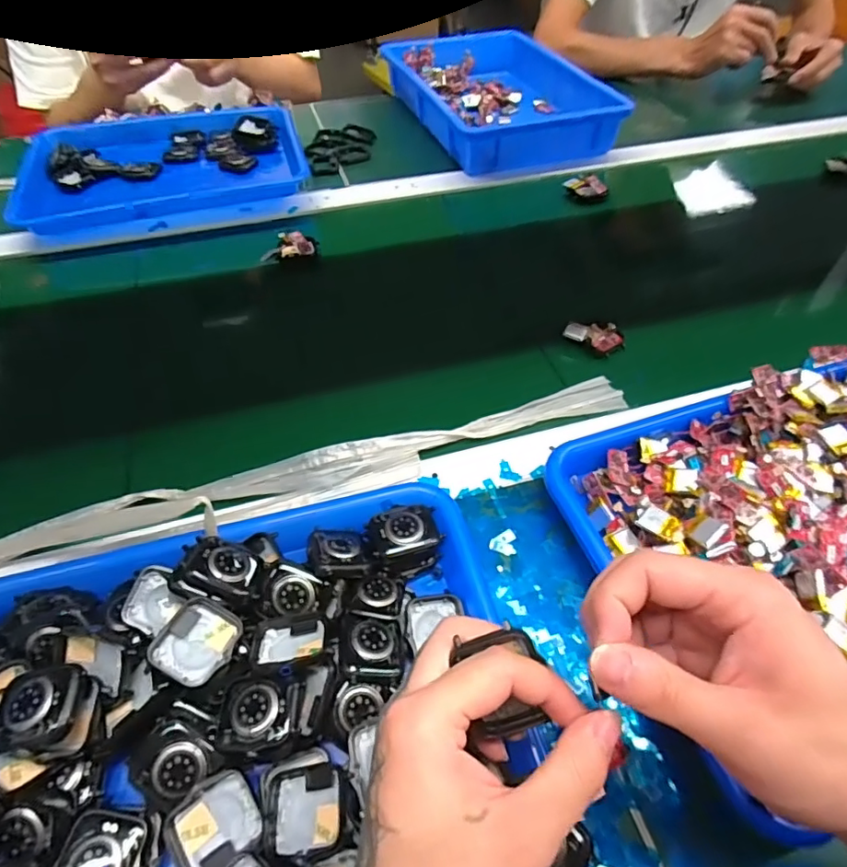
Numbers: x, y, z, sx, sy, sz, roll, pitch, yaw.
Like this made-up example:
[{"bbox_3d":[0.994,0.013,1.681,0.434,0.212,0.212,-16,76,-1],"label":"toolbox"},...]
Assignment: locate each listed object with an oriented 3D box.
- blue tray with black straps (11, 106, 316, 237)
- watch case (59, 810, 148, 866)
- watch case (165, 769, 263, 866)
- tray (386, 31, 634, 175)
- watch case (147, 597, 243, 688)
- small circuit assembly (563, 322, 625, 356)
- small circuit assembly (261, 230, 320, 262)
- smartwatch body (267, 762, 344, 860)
[{"bbox_3d":[-0.331,-0.352,0.696,0.340,0.037,0.230,-17,55,-13],"label":"blue tray with black straps"},{"bbox_3d":[-0.153,0.201,0.250,0.035,0.006,0.039,5,53,3],"label":"watch case"},{"bbox_3d":[-0.102,0.192,0.264,0.040,0.012,0.036,-29,58,-21],"label":"watch case"},{"bbox_3d":[0.107,-0.522,0.827,0.247,0.059,0.360,-17,55,-13],"label":"tray"},{"bbox_3d":[-0.125,0.115,0.296,0.039,0.008,0.043,28,46,1],"label":"watch case"},{"bbox_3d":[0.165,-0.095,0.515,0.054,0.013,0.038,21,55,15],"label":"small circuit assembly"},{"bbox_3d":[-0.149,-0.209,0.600,0.063,0.024,0.028,-13,54,-10],"label":"small circuit assembly"},{"bbox_3d":[-0.059,0.188,0.269,0.037,0.010,0.037,-8,53,-6],"label":"smartwatch body"}]

